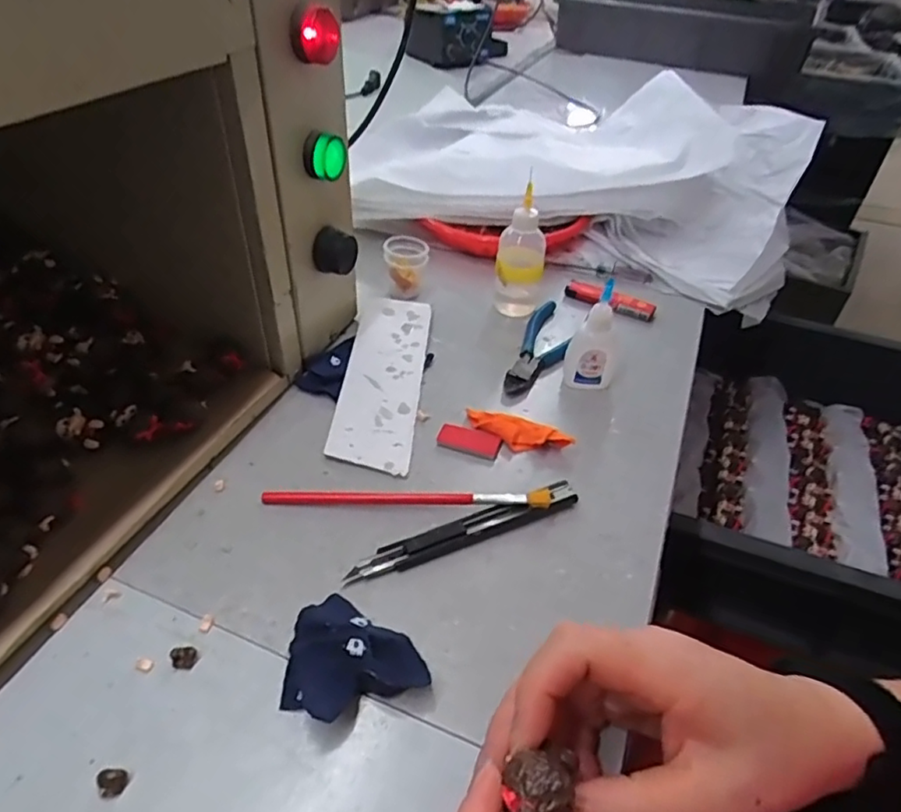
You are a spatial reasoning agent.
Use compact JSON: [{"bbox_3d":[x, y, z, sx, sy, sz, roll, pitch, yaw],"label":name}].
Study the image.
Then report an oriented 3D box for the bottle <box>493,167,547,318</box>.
[{"bbox_3d":[0.059,-0.129,0.503,0.040,0.103,0.031,8,42,5],"label":"bottle"}]

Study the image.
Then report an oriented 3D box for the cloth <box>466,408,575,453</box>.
[{"bbox_3d":[0.044,0.015,0.405,0.070,0.014,0.022,22,45,20],"label":"cloth"}]

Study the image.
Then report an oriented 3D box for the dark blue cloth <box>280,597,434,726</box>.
[{"bbox_3d":[-0.048,0.120,0.283,0.067,0.014,0.054,24,46,22],"label":"dark blue cloth"}]

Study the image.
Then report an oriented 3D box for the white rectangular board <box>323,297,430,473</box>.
[{"bbox_3d":[-0.048,-0.026,0.445,0.055,0.009,0.182,4,42,0],"label":"white rectangular board"}]

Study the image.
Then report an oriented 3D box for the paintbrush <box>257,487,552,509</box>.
[{"bbox_3d":[-0.025,0.054,0.358,0.168,0.014,0.013,1,42,-2],"label":"paintbrush"}]

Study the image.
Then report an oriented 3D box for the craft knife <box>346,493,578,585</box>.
[{"bbox_3d":[0.011,0.073,0.342,0.141,0.009,0.008,-15,45,-20],"label":"craft knife"}]

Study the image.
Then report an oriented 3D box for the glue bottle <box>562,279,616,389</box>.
[{"bbox_3d":[0.102,-0.048,0.429,0.032,0.085,0.017,25,46,22],"label":"glue bottle"}]

